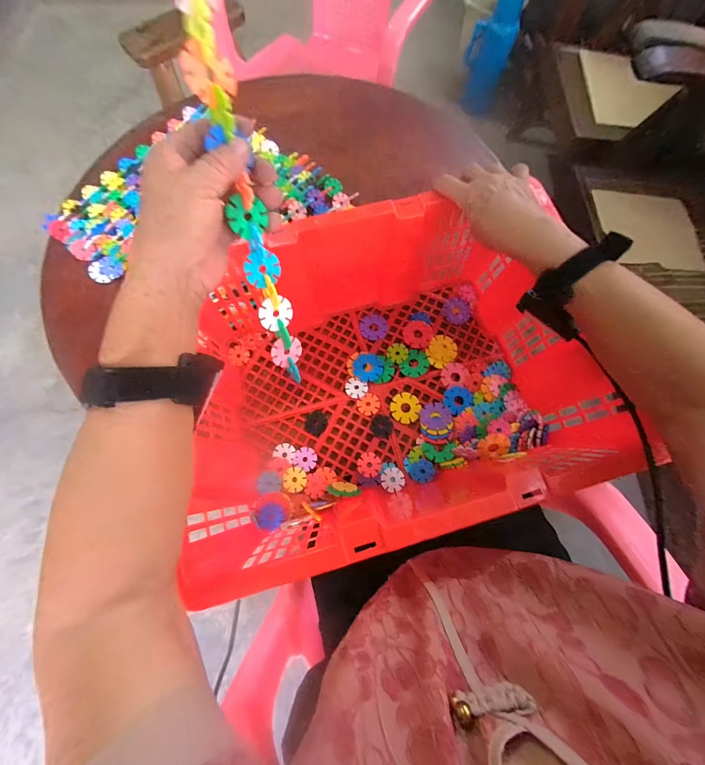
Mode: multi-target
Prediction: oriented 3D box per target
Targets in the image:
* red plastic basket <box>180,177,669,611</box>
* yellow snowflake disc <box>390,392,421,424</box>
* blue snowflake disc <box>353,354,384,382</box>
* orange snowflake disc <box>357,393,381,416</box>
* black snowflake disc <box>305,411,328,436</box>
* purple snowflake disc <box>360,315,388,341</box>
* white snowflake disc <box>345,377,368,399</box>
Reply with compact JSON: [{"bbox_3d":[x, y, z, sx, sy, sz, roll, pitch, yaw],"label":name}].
[{"bbox_3d":[0.034,-0.007,0.399,0.437,0.159,0.333,-14,72,-4],"label":"red plastic basket"},{"bbox_3d":[0.076,0.037,0.470,0.042,0.004,0.044,0,72,0],"label":"yellow snowflake disc"},{"bbox_3d":[0.023,-0.022,0.483,0.044,0.004,0.043,0,72,0],"label":"blue snowflake disc"},{"bbox_3d":[0.023,0.031,0.468,0.033,0.004,0.032,0,72,0],"label":"orange snowflake disc"},{"bbox_3d":[-0.052,0.058,0.466,0.031,0.004,0.033,0,72,0],"label":"black snowflake disc"},{"bbox_3d":[0.033,-0.086,0.511,0.042,0.004,0.043,0,72,0],"label":"purple snowflake disc"},{"bbox_3d":[0.005,0.008,0.475,0.032,0.004,0.029,31,75,10],"label":"white snowflake disc"}]

